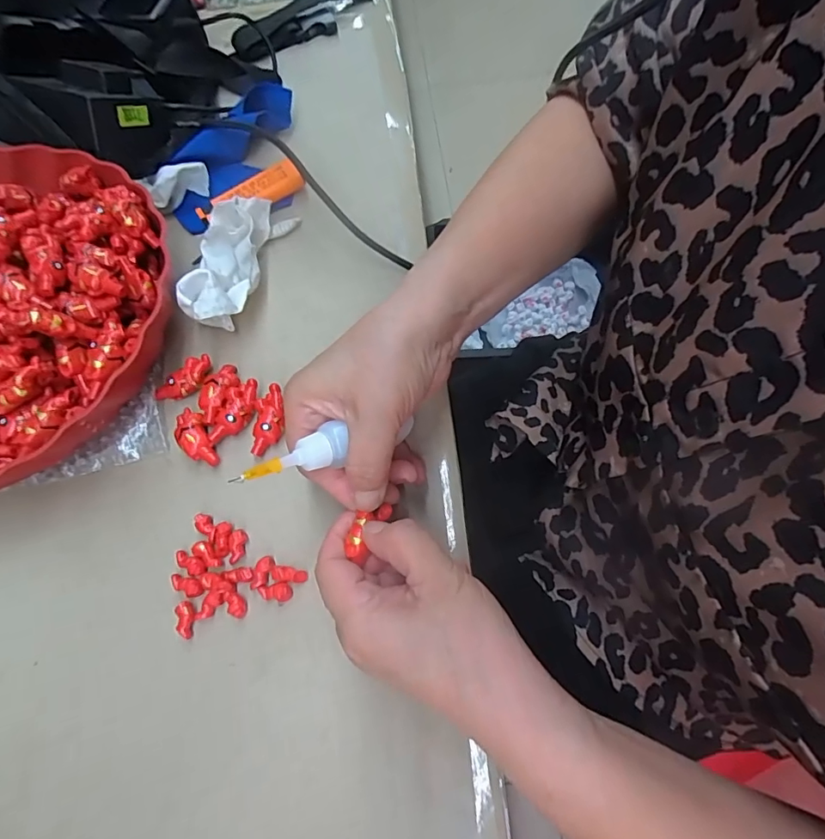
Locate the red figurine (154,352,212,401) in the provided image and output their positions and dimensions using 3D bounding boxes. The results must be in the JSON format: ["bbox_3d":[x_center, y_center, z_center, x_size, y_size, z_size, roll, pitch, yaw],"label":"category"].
[{"bbox_3d":[-0.145,-0.025,0.304,0.039,0.014,0.019,-29,71,-12],"label":"red figurine"}]

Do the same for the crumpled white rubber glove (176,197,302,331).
[{"bbox_3d":[-0.125,-0.109,0.328,0.053,0.038,0.111,11,68,8],"label":"crumpled white rubber glove"}]

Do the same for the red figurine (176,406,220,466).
[{"bbox_3d":[-0.130,0.012,0.289,0.018,0.011,0.038,-23,69,-9],"label":"red figurine"}]

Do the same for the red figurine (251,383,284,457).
[{"bbox_3d":[-0.087,0.000,0.289,0.018,0.008,0.042,8,83,3],"label":"red figurine"}]

